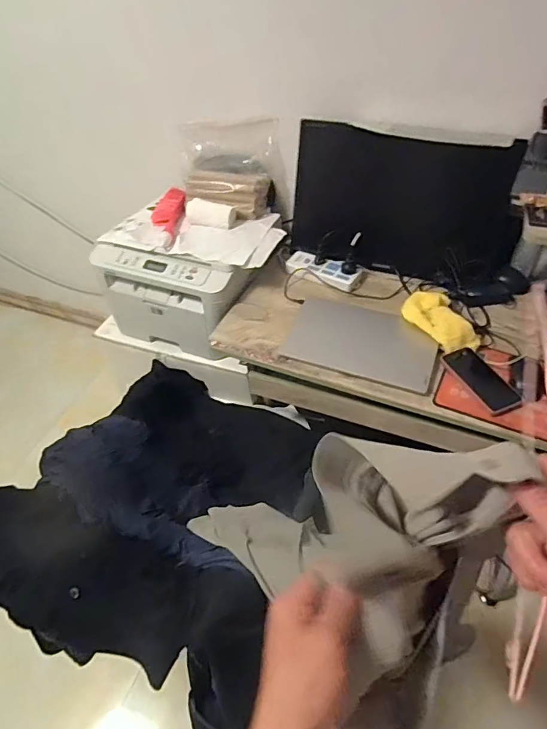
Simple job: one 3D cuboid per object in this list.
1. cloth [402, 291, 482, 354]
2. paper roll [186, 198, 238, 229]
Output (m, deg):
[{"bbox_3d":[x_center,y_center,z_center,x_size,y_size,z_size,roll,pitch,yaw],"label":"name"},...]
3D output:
[{"bbox_3d":[0.358,-0.100,0.986,0.106,0.054,0.183,-21,50,-15],"label":"cloth"},{"bbox_3d":[-0.162,-0.382,1.163,0.130,0.049,0.053,11,48,-4],"label":"paper roll"}]

